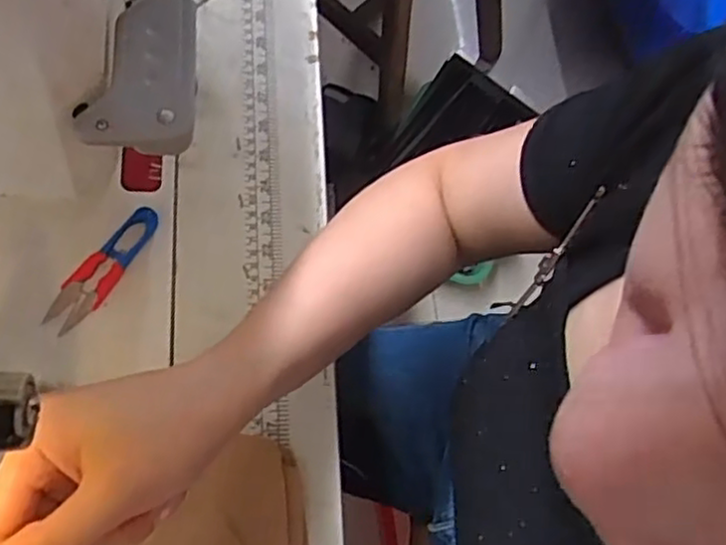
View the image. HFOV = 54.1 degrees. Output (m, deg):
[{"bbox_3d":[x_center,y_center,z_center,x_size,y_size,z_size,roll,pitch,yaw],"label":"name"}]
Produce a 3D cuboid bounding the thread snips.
[{"bbox_3d":[-0.176,-0.004,0.485,0.026,0.006,0.101,40,68,-11],"label":"thread snips"}]

